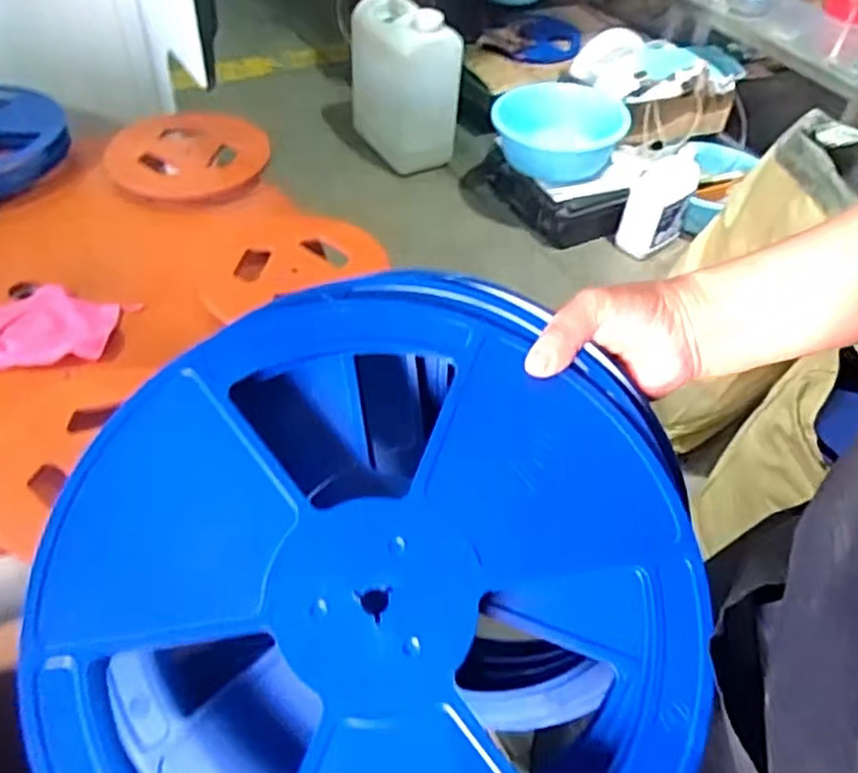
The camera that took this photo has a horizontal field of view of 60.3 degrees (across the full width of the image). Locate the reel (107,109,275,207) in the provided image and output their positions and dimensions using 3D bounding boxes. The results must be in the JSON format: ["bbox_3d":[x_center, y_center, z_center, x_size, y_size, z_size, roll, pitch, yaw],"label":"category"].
[{"bbox_3d":[-0.413,-0.400,1.277,0.263,0.026,0.272,3,47,-3],"label":"reel"}]

